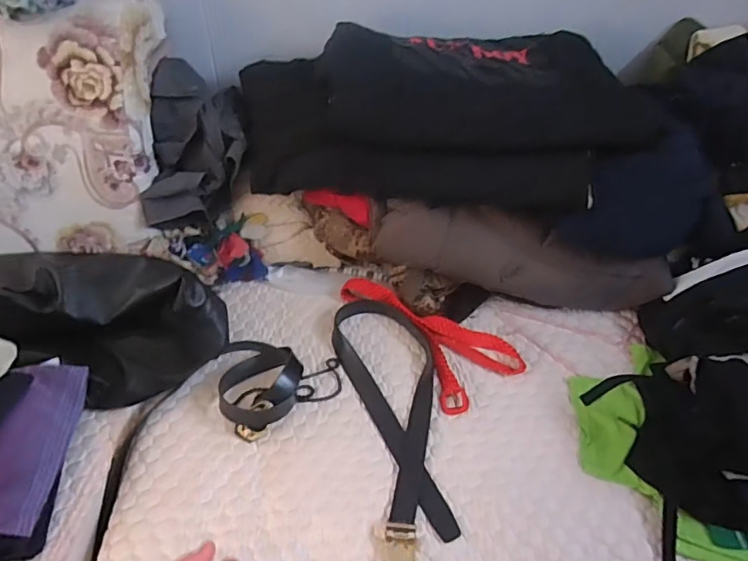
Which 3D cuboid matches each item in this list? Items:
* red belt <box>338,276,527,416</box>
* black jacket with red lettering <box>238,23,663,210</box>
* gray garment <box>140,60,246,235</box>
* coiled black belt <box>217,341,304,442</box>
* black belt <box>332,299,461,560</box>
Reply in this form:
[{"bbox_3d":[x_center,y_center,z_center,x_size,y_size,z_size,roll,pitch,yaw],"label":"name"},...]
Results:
[{"bbox_3d":[0.094,0.069,0.883,0.157,0.029,0.299,-25,51,-25],"label":"red belt"},{"bbox_3d":[0.106,-0.294,0.896,0.643,0.186,0.277,3,45,1],"label":"black jacket with red lettering"},{"bbox_3d":[-0.315,-0.229,0.942,0.171,0.214,0.223,-4,45,-6],"label":"gray garment"},{"bbox_3d":[-0.167,0.156,0.786,0.120,0.064,0.129,1,45,-1],"label":"coiled black belt"},{"bbox_3d":[0.036,0.188,0.789,0.144,0.023,0.422,-8,45,-10],"label":"black belt"}]

